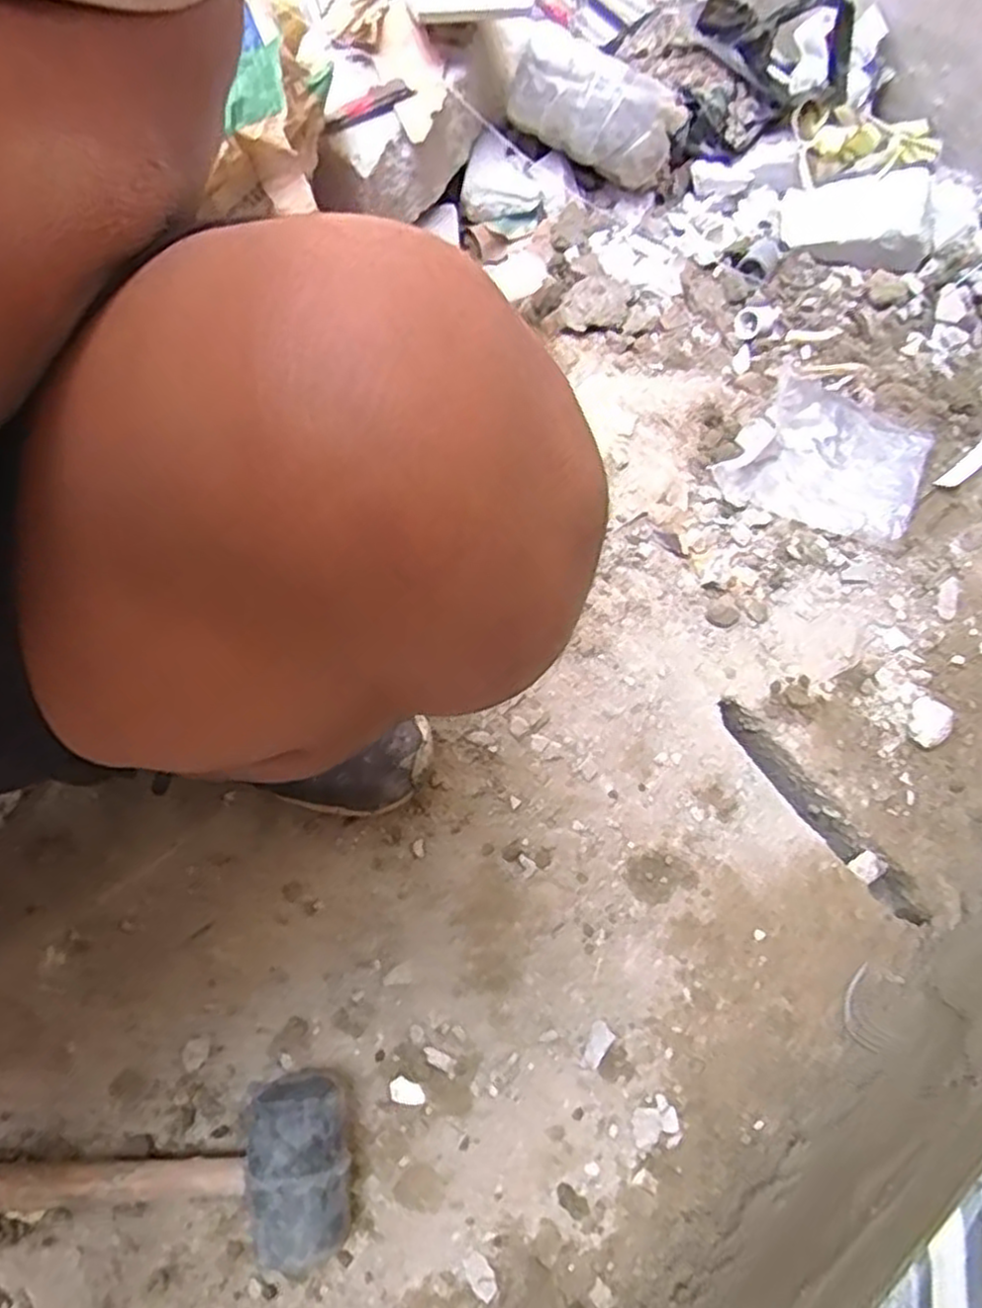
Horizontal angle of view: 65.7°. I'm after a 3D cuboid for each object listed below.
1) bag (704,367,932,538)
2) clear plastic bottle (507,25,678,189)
[{"bbox_3d":[0.288,-0.162,0.657,0.148,0.036,0.125,30,71,13],"label":"bag"},{"bbox_3d":[0.099,-0.509,0.713,0.160,0.069,0.073,18,71,-17],"label":"clear plastic bottle"}]

